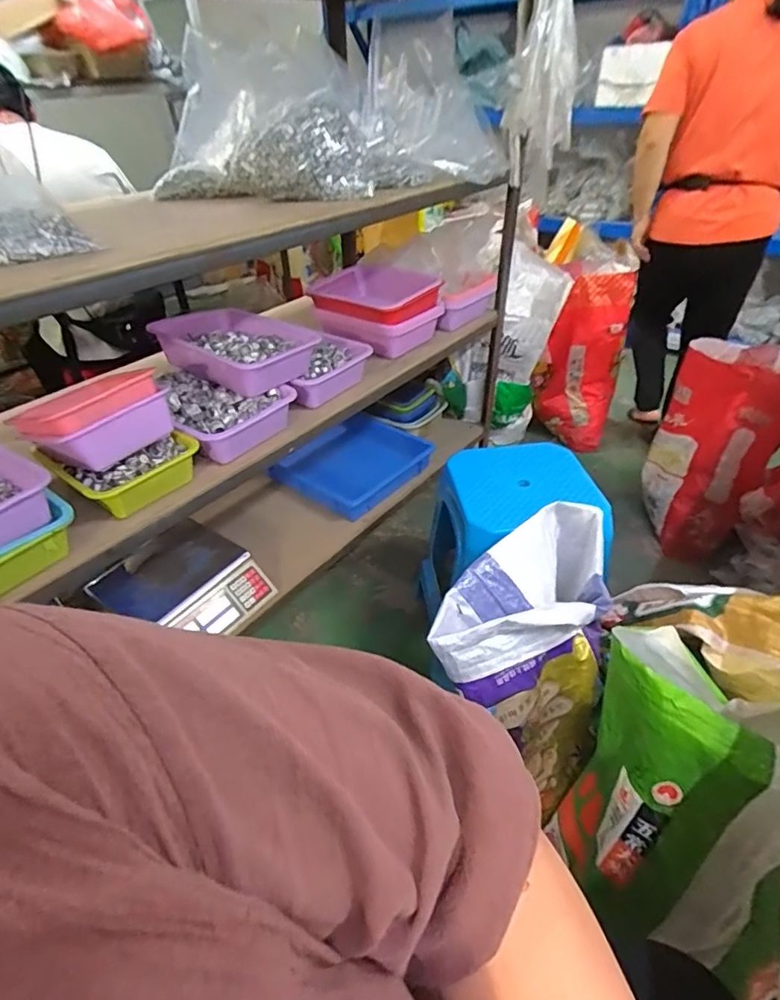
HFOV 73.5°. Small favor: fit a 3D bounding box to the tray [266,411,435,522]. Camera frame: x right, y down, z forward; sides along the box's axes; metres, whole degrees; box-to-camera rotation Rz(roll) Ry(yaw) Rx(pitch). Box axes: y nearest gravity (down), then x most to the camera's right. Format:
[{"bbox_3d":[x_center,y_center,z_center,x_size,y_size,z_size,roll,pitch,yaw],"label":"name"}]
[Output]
[{"bbox_3d":[-0.115,-0.121,1.572,0.366,0.057,0.413,29,48,33],"label":"tray"}]

